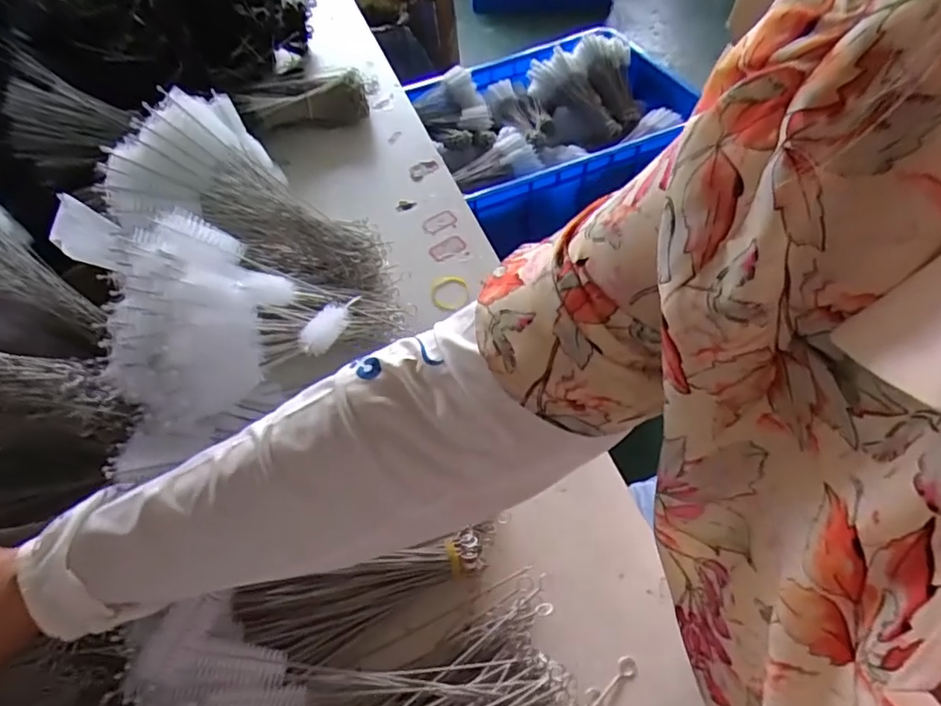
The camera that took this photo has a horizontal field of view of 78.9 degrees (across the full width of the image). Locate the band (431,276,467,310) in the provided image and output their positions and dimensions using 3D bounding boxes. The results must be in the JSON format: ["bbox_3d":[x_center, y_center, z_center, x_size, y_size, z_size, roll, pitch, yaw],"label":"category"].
[{"bbox_3d":[-0.020,-0.059,0.546,0.036,0.005,0.042,-6,54,0],"label":"band"}]

